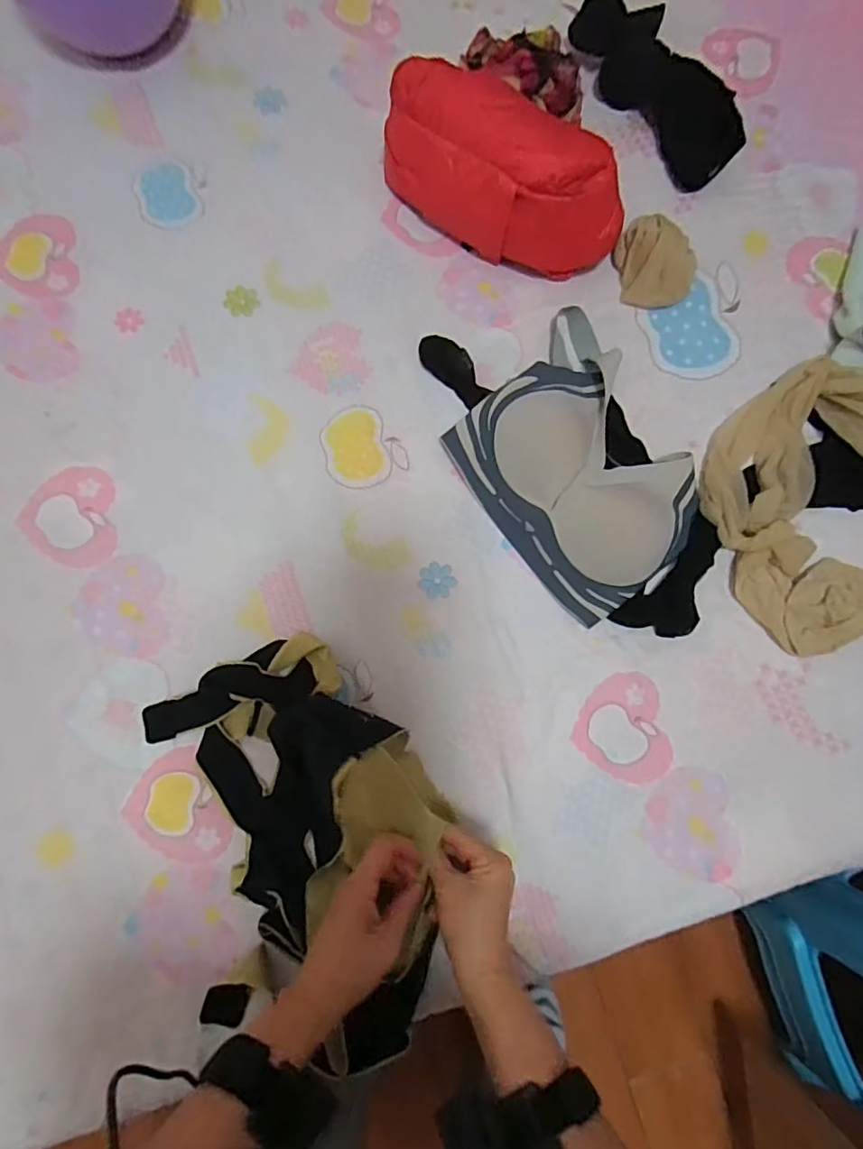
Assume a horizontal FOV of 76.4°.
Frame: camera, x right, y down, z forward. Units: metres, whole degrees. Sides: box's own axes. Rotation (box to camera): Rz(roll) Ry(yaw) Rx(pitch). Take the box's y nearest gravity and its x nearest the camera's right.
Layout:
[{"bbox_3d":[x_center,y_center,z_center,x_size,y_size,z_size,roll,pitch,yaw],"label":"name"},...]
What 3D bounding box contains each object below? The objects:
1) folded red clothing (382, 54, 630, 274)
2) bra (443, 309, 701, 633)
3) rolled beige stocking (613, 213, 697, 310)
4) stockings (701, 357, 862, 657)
[{"bbox_3d":[0.073,-0.426,0.579,0.275,0.120,0.119,25,80,3],"label":"folded red clothing"},{"bbox_3d":[0.149,-0.117,0.567,0.211,0.042,0.294,-32,82,-7],"label":"bra"},{"bbox_3d":[0.244,-0.339,0.600,0.093,0.057,0.071,30,80,4],"label":"rolled beige stocking"},{"bbox_3d":[0.389,-0.080,0.556,0.224,0.057,0.268,40,81,6],"label":"stockings"}]

